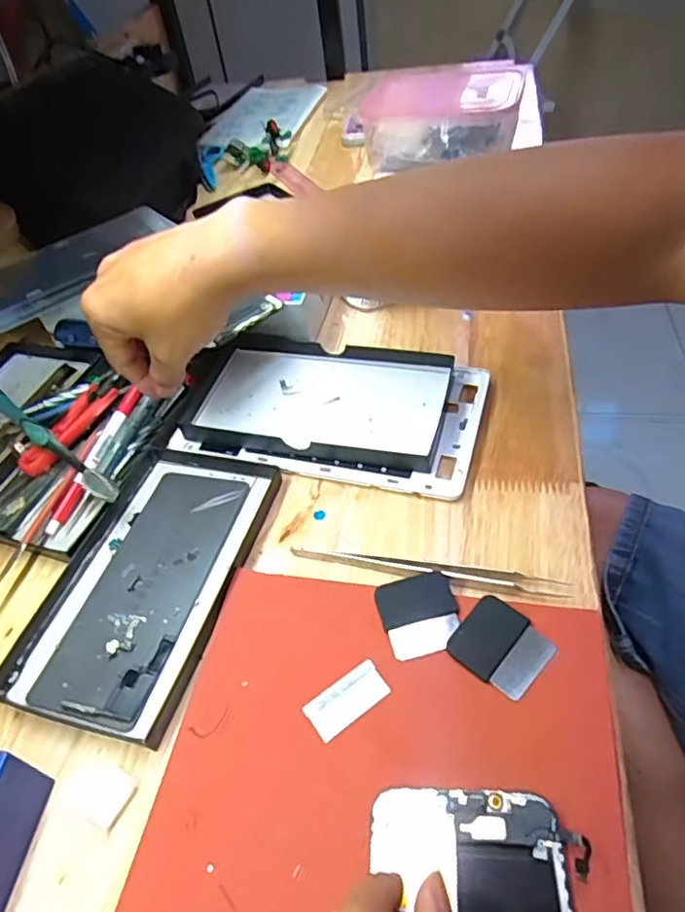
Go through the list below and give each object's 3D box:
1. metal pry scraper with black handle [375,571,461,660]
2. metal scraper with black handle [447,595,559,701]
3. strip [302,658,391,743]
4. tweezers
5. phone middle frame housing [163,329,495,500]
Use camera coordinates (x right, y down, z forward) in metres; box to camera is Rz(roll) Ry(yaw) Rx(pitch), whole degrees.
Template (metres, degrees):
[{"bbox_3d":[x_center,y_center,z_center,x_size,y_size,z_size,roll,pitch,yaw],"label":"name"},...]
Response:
[{"bbox_3d":[0.040,0.080,0.305,0.040,0.004,0.042,-14,49,-6],"label":"metal pry scraper with black handle"},{"bbox_3d":[0.078,0.092,0.288,0.042,0.004,0.040,34,60,30],"label":"metal scraper with black handle"},{"bbox_3d":[0.003,0.115,0.280,0.039,0.004,0.020,-30,52,-19],"label":"strip"},{"bbox_3d":[0.045,0.061,0.326,0.150,0.006,0.011,7,50,12],"label":"tweezers"},{"bbox_3d":[-0.010,-0.038,0.423,0.210,0.016,0.117,11,51,15],"label":"phone middle frame housing"}]

